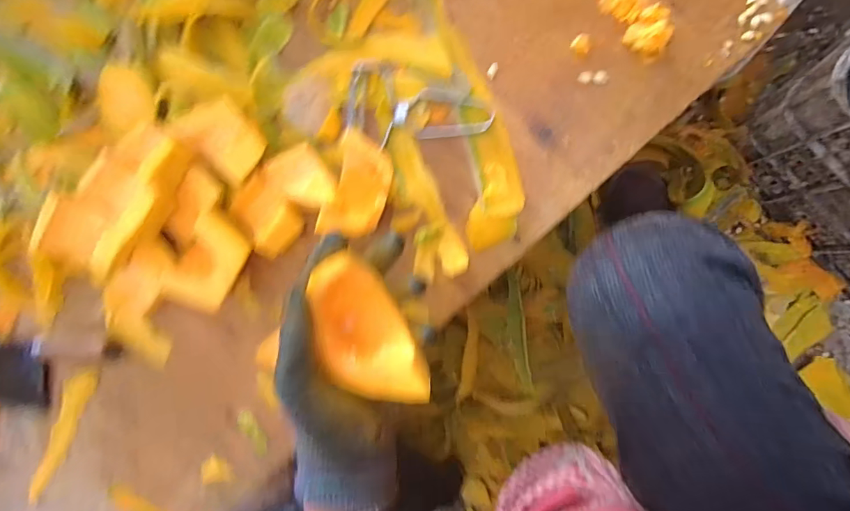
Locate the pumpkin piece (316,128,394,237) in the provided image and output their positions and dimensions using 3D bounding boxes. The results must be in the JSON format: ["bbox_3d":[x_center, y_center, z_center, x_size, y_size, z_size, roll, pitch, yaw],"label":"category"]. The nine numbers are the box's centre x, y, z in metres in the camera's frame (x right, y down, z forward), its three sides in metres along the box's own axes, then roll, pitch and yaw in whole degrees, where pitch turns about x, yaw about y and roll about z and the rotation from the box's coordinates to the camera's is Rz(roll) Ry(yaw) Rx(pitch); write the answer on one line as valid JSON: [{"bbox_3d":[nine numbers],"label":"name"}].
[{"bbox_3d":[-0.062,-0.066,0.438,0.052,0.045,0.098,15,91,6],"label":"pumpkin piece"}]

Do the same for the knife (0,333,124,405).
[{"bbox_3d":[-0.449,0.126,0.491,0.234,0.019,0.074,-2,89,6],"label":"knife"}]

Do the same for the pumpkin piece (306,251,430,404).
[{"bbox_3d":[-0.042,0.054,0.303,0.052,0.035,0.103,-34,86,5],"label":"pumpkin piece"}]

